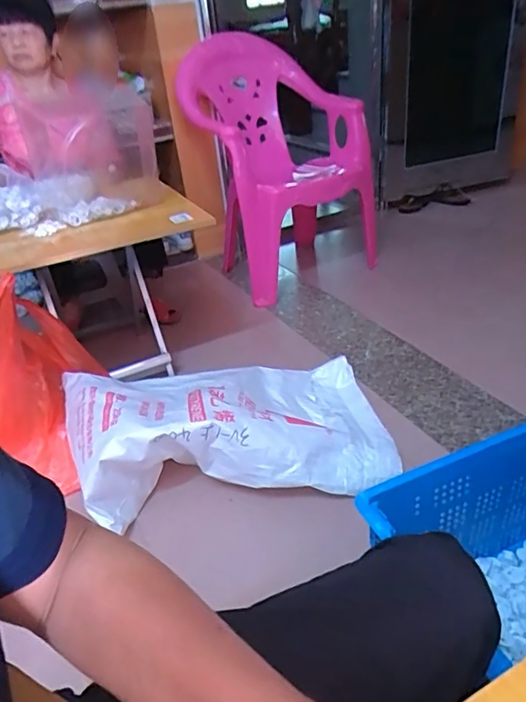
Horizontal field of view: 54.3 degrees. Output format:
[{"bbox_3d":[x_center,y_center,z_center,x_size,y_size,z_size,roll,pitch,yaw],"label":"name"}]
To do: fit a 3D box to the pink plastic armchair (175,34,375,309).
[{"bbox_3d":[0.055,-0.670,1.869,0.583,0.818,0.468,-11,32,-6],"label":"pink plastic armchair"}]

